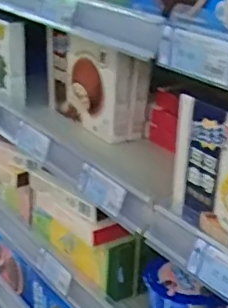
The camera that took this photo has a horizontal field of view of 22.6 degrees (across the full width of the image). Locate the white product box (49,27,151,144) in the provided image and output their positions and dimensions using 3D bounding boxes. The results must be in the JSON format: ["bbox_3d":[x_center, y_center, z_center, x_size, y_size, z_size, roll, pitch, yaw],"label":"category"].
[{"bbox_3d":[-0.028,-0.112,0.884,0.068,0.140,0.183,-14,28,-30],"label":"white product box"}]

